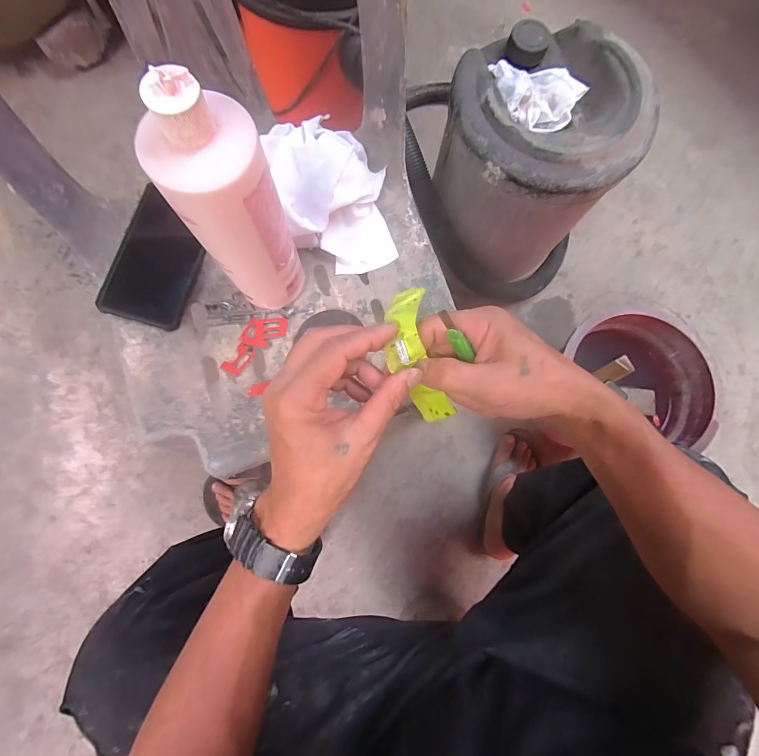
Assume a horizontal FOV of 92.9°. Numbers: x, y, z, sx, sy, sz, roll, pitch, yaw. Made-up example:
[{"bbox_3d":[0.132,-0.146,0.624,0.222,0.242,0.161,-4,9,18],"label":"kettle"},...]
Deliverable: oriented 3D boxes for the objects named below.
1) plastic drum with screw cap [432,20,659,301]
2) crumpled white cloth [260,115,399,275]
[{"bbox_3d":[0.252,-0.342,0.662,0.287,0.336,0.303,1,79,-3],"label":"plastic drum with screw cap"},{"bbox_3d":[-0.052,-0.216,0.432,0.120,0.072,0.170,-15,80,-6],"label":"crumpled white cloth"}]

